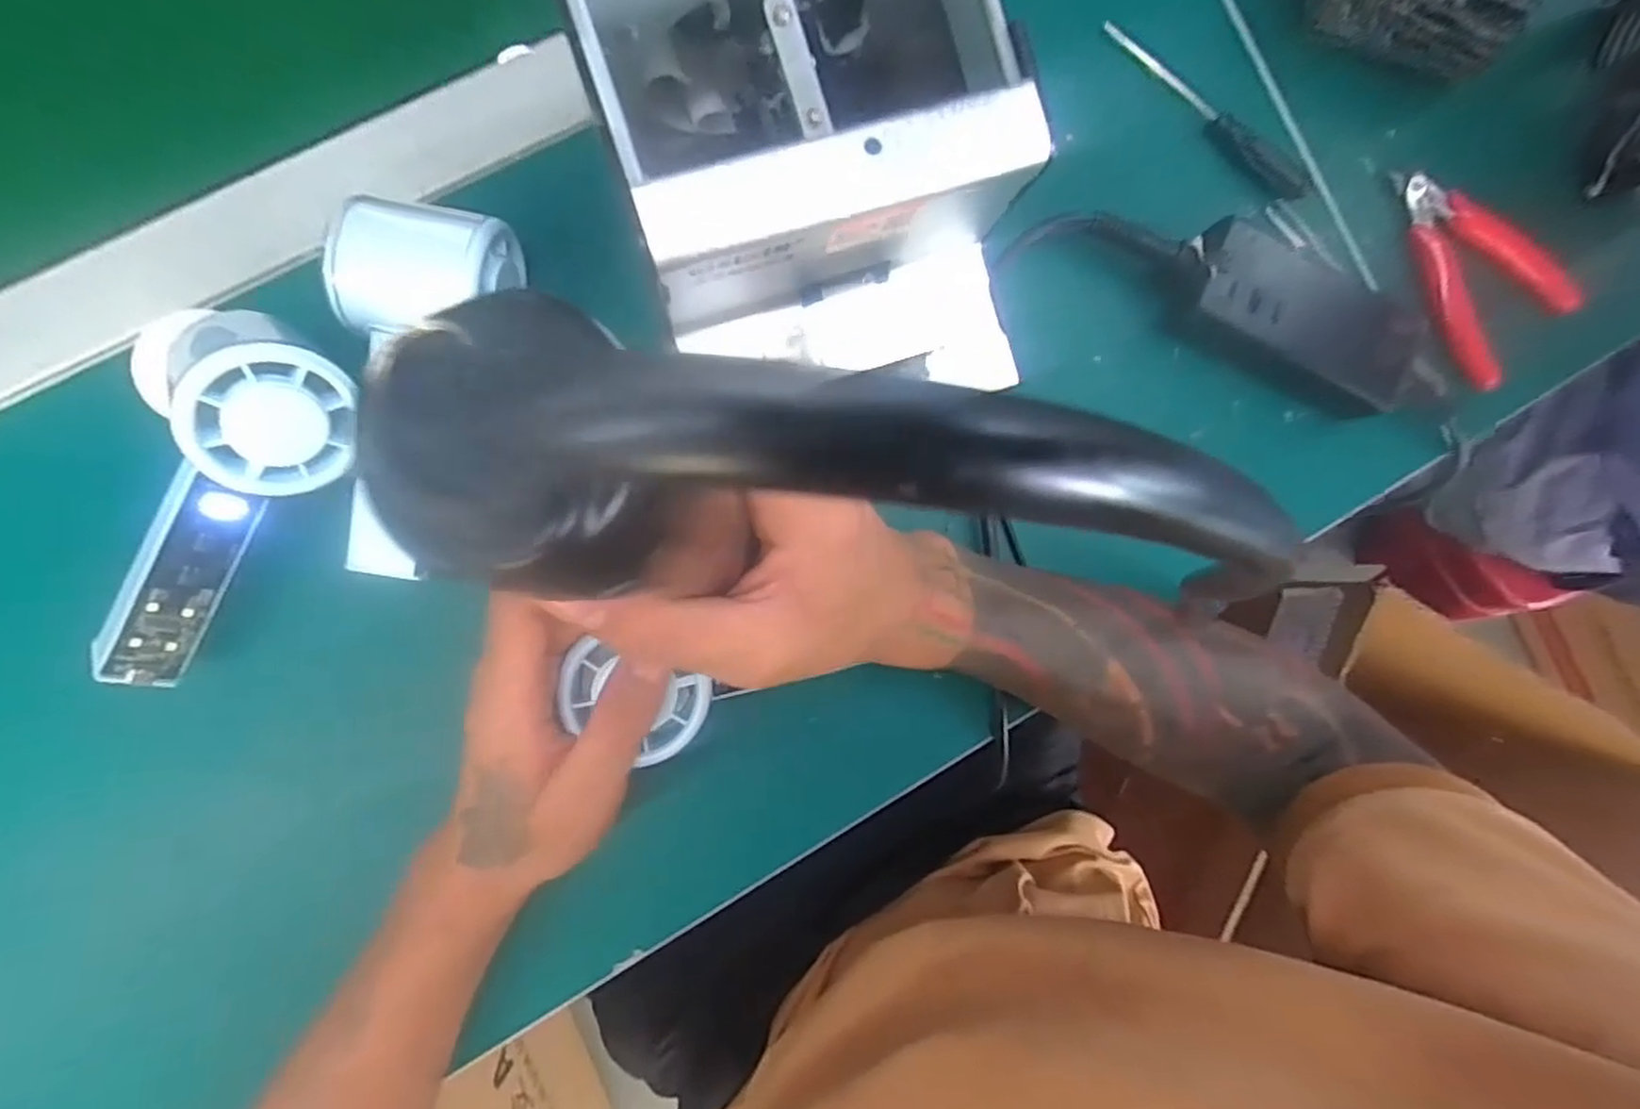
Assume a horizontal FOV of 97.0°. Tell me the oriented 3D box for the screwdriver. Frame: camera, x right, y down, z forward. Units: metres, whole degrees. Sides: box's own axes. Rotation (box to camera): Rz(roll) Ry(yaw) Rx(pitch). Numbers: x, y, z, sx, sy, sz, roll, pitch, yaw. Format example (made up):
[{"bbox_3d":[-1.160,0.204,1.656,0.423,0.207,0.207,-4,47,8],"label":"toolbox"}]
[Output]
[{"bbox_3d":[0.197,-0.229,0.371,0.018,0.014,0.132,-38,78,-1],"label":"screwdriver"}]

